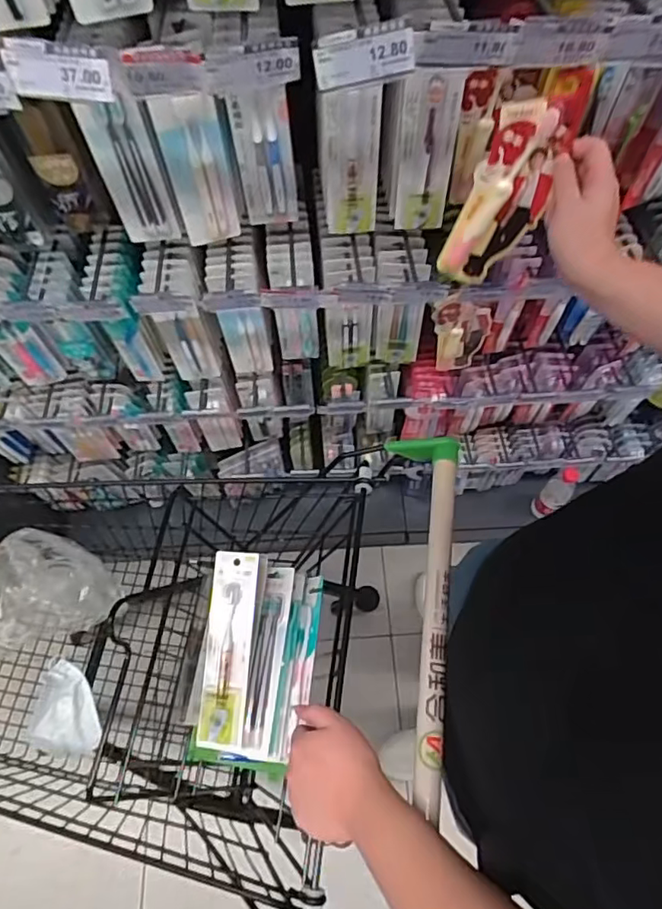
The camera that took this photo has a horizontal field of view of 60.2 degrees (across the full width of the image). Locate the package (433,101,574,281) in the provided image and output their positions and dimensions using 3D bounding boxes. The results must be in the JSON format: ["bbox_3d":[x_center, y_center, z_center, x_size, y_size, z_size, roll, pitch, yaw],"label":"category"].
[{"bbox_3d":[0.186,-0.269,0.616,0.082,0.195,0.017,11,50,-8],"label":"package"}]

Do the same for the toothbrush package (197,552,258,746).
[{"bbox_3d":[-0.129,0.240,0.718,0.056,0.021,0.230,6,72,-10],"label":"toothbrush package"}]

